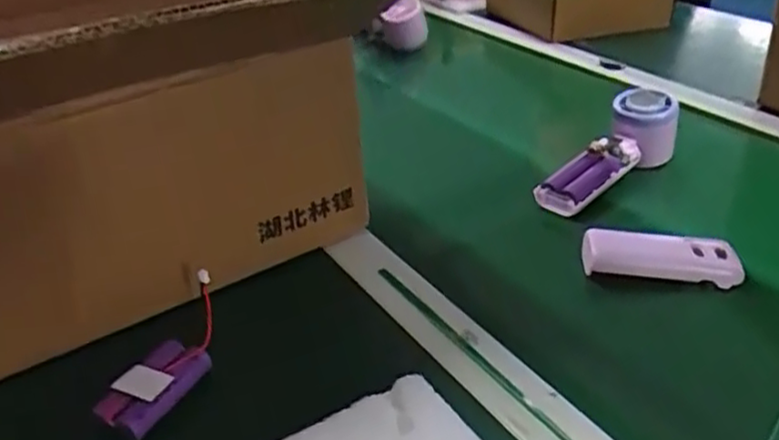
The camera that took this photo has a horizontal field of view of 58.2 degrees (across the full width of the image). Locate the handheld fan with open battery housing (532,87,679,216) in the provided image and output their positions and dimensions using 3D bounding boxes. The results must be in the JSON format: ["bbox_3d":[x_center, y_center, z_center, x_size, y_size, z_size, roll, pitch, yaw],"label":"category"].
[{"bbox_3d":[0.194,-0.054,0.621,0.164,0.053,0.049,-37,44,-24],"label":"handheld fan with open battery housing"}]

